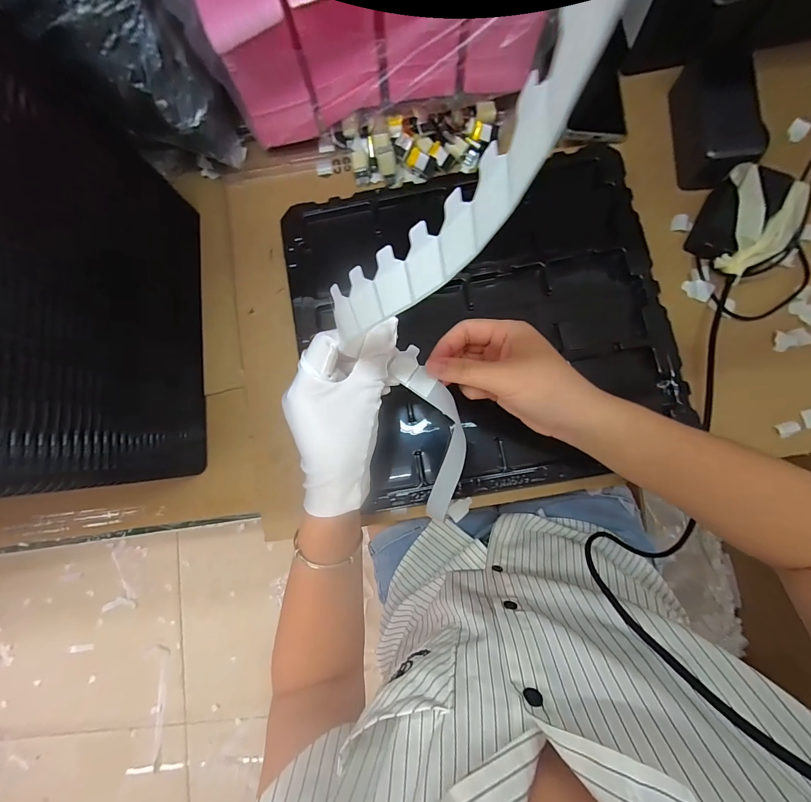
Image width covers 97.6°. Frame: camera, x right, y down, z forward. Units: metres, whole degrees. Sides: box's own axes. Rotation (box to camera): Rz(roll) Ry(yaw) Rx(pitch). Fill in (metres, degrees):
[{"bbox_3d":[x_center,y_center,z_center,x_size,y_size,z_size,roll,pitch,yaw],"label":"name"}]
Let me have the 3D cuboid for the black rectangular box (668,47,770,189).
[{"bbox_3d":[0.337,-0.300,0.384,0.064,0.048,0.146,1,84,4],"label":"black rectangular box"}]

